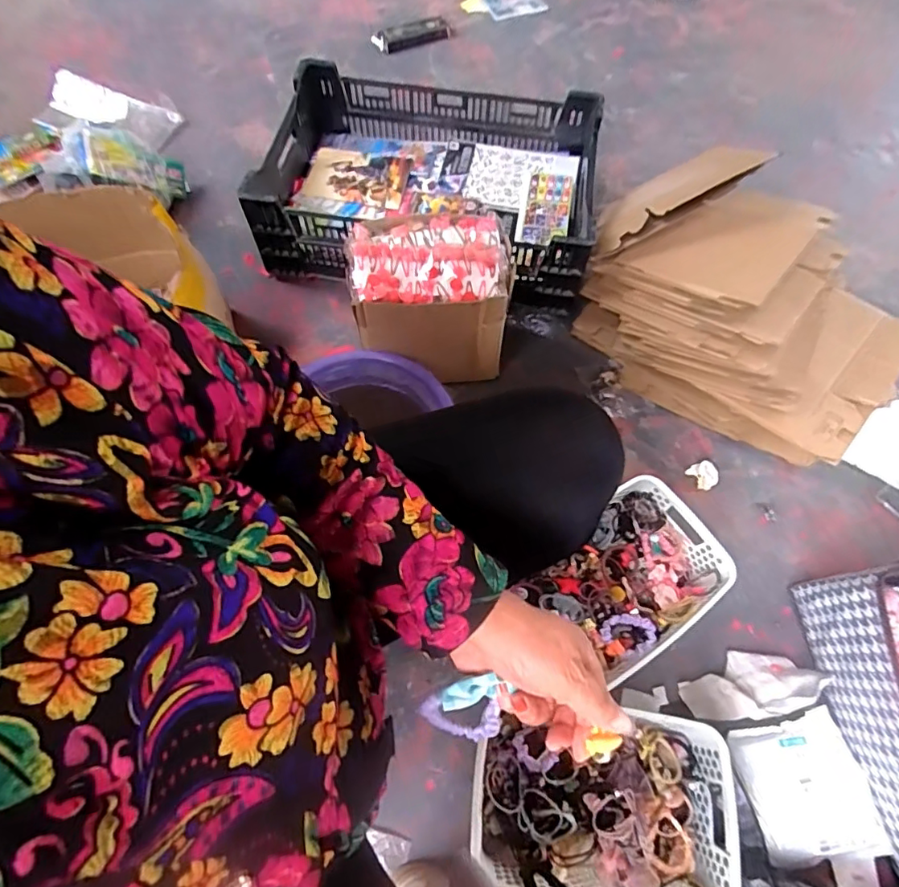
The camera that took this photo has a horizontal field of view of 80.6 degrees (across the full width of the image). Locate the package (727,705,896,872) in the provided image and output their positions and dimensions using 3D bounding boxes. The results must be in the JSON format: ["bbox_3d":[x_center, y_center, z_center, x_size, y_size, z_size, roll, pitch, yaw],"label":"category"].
[{"bbox_3d":[0.450,0.442,0.672,0.147,0.028,0.160,-11,65,-7],"label":"package"}]

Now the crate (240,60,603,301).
[{"bbox_3d":[-0.043,-0.495,1.029,0.616,0.173,0.417,5,64,1],"label":"crate"}]

